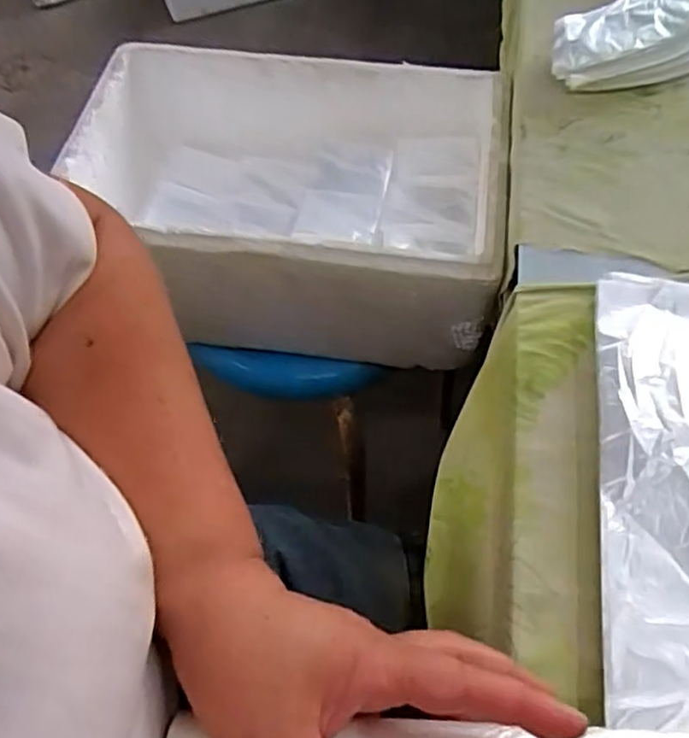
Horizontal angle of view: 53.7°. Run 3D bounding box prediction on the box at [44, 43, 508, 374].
[{"bbox_3d":[-0.050,-0.167,0.685,0.401,0.154,0.261,6,58,7],"label":"box"}]

